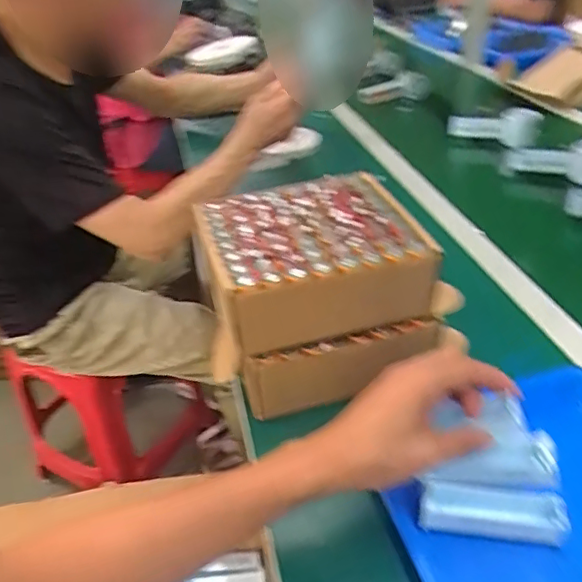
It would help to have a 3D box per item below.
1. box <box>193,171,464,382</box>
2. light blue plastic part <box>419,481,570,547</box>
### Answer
[{"bbox_3d":[0.027,-0.037,0.574,0.236,0.086,0.181,-11,37,-10],"label":"box"},{"bbox_3d":[0.153,0.170,0.433,0.104,0.038,0.020,4,3,8],"label":"light blue plastic part"}]

